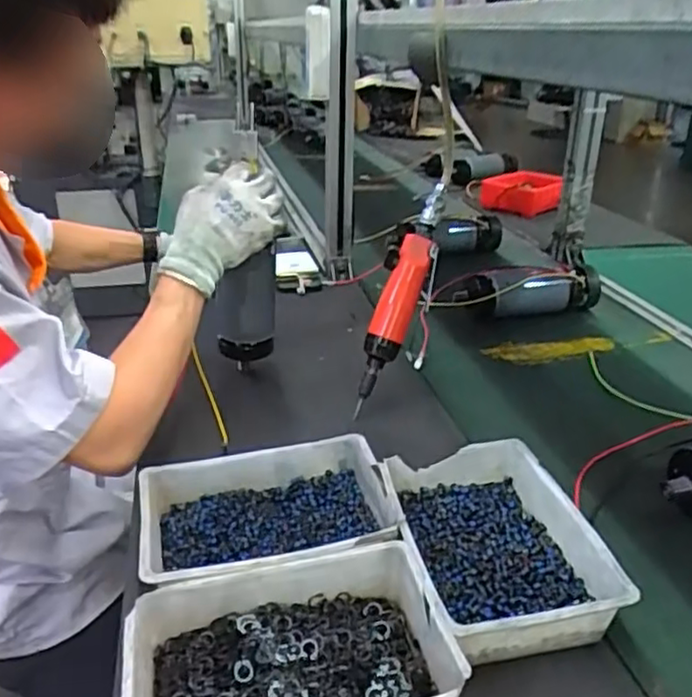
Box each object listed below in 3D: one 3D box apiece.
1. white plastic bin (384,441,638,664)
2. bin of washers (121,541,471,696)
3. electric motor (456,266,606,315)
[{"bbox_3d":[0.116,0.160,0.546,0.141,0.061,0.201,-5,24,-9],"label":"white plastic bin"},{"bbox_3d":[-0.038,0.208,0.439,0.197,0.060,0.137,-7,24,-14],"label":"bin of washers"},{"bbox_3d":[0.287,-0.083,1.049,0.240,0.072,0.060,-6,24,-12],"label":"electric motor"}]

